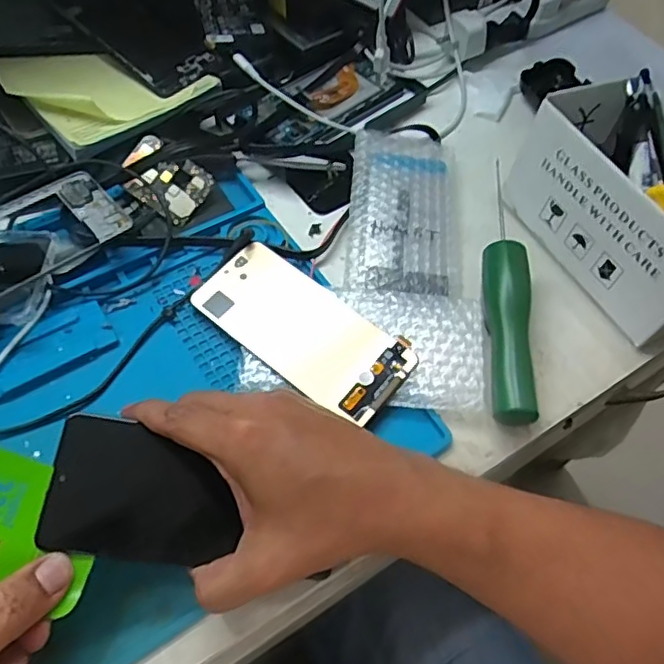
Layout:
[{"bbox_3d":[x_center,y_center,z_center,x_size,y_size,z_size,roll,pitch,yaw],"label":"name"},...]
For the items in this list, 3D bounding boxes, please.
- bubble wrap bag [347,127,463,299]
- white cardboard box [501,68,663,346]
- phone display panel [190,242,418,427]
[{"bbox_3d":[0.059,-0.105,0.490,0.089,0.015,0.182,5,59,-1],"label":"bubble wrap bag"},{"bbox_3d":[0.239,-0.101,0.454,0.117,0.092,0.180,-25,64,-18],"label":"white cardboard box"},{"bbox_3d":[-0.021,-0.003,0.418,0.157,0.004,0.073,35,67,17],"label":"phone display panel"}]

